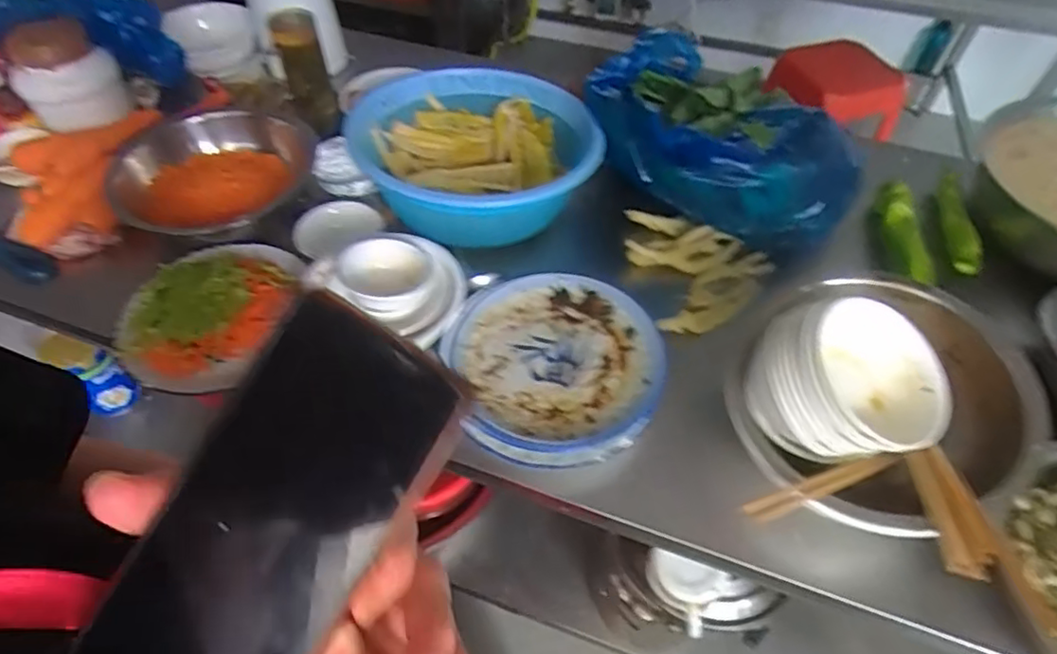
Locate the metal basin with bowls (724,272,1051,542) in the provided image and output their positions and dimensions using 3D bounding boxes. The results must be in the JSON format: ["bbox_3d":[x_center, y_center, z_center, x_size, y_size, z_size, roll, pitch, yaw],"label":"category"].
[{"bbox_3d":[0.342,0.075,0.595,0.248,0.148,0.251,0,52,0],"label":"metal basin with bowls"}]

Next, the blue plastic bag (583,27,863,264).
[{"bbox_3d":[0.246,-0.264,0.862,0.285,0.165,0.376,-19,54,-15],"label":"blue plastic bag"}]

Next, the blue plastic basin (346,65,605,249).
[{"bbox_3d":[-0.063,-0.251,0.873,0.321,0.126,0.360,-16,53,-13],"label":"blue plastic basin"}]

